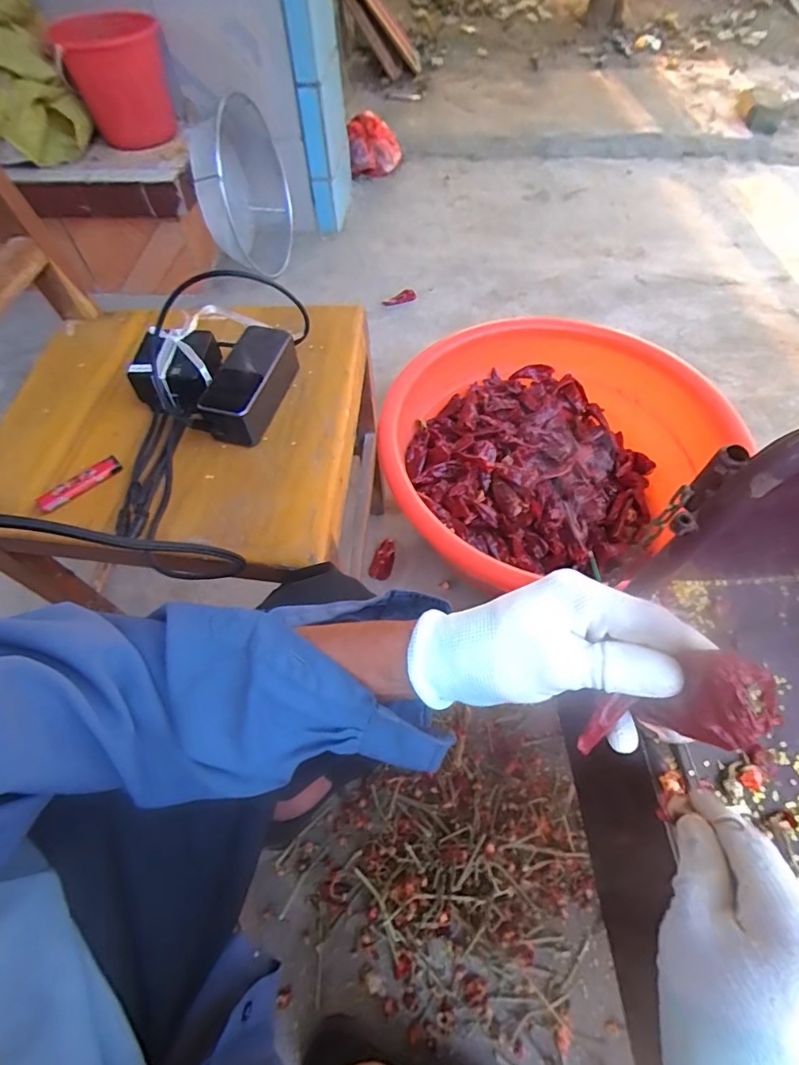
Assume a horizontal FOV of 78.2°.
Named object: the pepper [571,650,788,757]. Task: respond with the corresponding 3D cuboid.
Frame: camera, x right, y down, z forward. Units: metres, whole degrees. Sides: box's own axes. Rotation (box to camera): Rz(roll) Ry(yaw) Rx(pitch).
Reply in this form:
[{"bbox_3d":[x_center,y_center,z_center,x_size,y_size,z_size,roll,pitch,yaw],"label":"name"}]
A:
[{"bbox_3d":[0.128,0.089,0.238,0.023,0.098,0.038,4,56,-23],"label":"pepper"}]

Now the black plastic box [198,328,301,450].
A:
[{"bbox_3d":[-0.159,-0.157,0.523,0.064,0.051,0.132,13,60,9],"label":"black plastic box"}]

